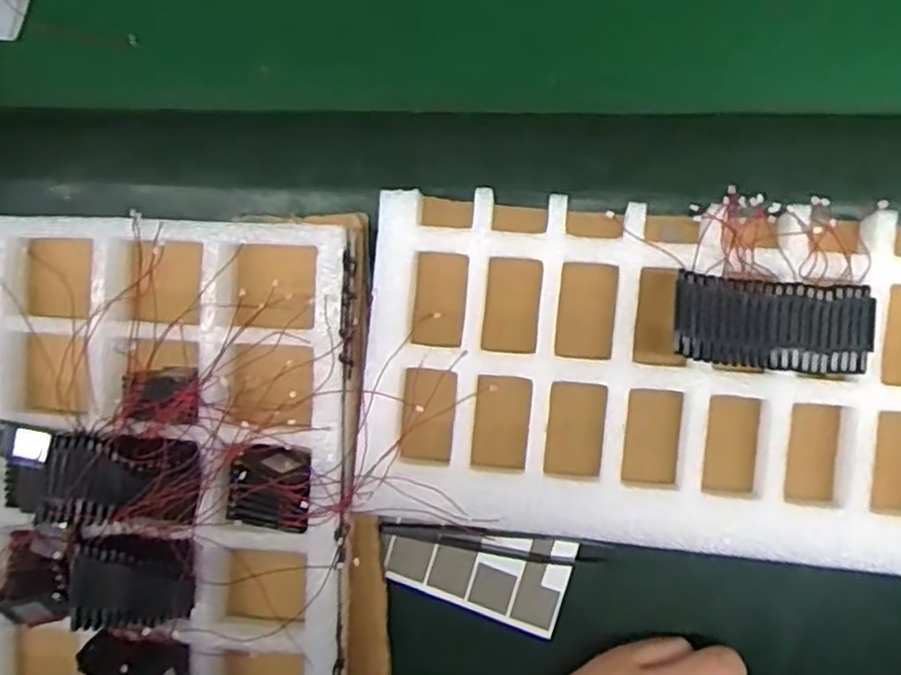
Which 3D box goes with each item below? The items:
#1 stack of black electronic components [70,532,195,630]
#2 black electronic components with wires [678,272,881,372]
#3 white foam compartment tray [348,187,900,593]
[{"bbox_3d":[-0.149,0.115,0.334,0.053,0.020,0.041,-7,87,8],"label":"stack of black electronic components"},{"bbox_3d":[0.135,-0.005,0.304,0.077,0.025,0.036,6,89,9],"label":"black electronic components with wires"},{"bbox_3d":[0.142,0.024,0.313,0.370,0.040,0.159,6,89,9],"label":"white foam compartment tray"}]

